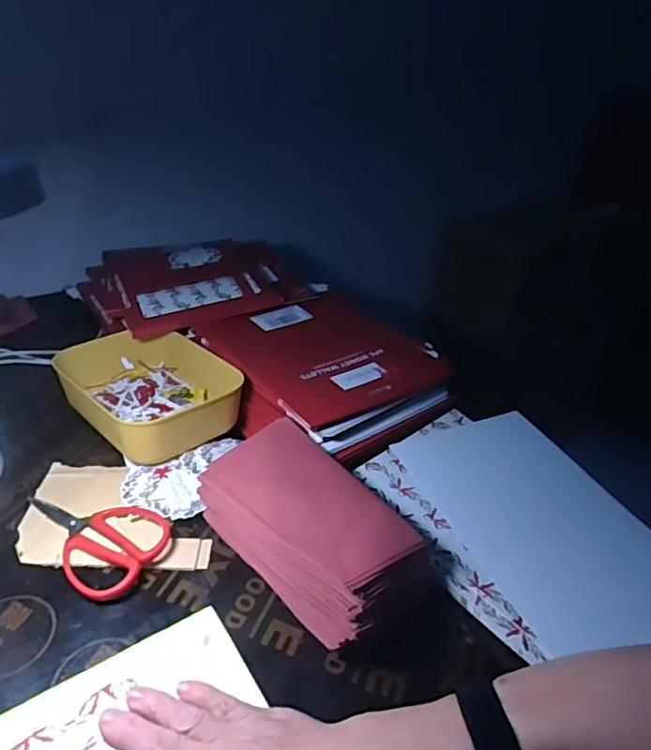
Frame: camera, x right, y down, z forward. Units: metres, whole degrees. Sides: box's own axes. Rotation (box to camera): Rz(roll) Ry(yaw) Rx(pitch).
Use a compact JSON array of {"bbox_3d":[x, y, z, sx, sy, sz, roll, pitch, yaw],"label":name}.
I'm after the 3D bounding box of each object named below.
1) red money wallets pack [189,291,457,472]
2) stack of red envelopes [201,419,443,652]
[{"bbox_3d":[0.003,-0.011,0.625,0.210,0.048,0.257,-16,39,-30],"label":"red money wallets pack"},{"bbox_3d":[-0.007,0.125,0.456,0.195,0.072,0.114,32,41,33],"label":"stack of red envelopes"}]

